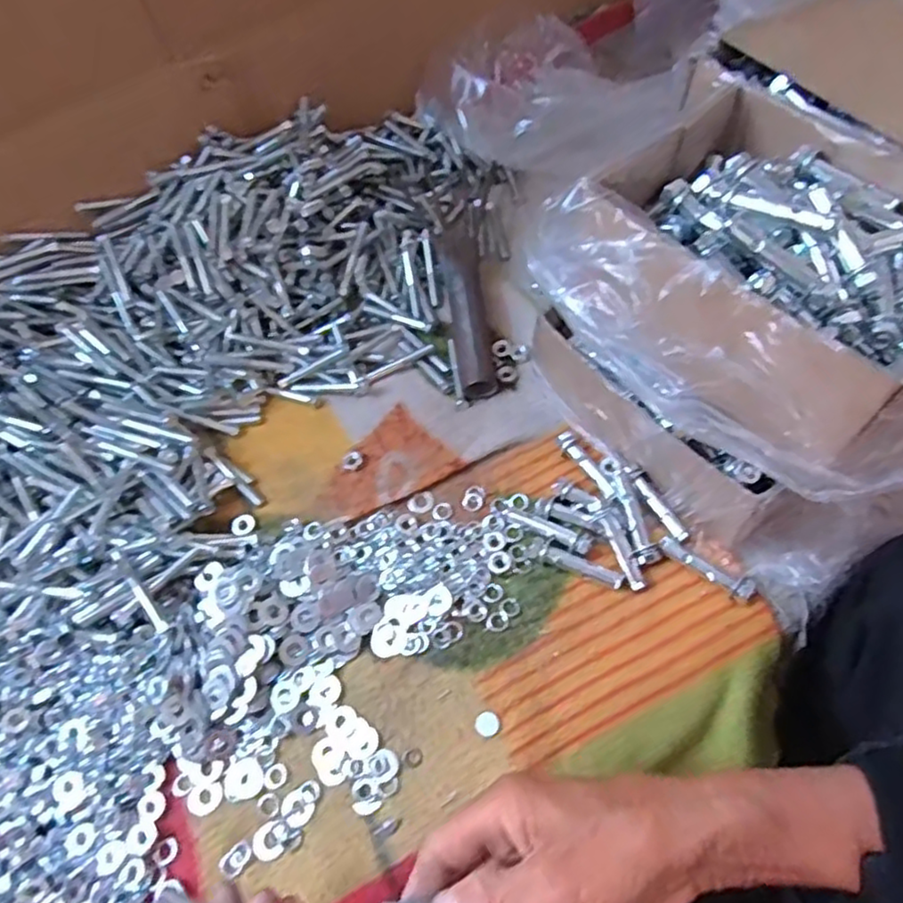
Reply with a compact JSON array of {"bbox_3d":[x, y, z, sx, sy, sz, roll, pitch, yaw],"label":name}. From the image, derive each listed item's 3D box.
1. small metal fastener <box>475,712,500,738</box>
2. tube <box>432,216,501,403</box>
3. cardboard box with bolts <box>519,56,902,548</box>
[{"bbox_3d":[0.020,0.149,0.361,0.013,0.006,0.013,-3,62,5],"label":"small metal fastener"},{"bbox_3d":[0.010,-0.109,0.479,0.029,0.020,0.151,-7,67,0],"label":"tube"},{"bbox_3d":[0.148,-0.075,0.374,0.169,0.160,0.187,-38,65,-13],"label":"cardboard box with bolts"}]

